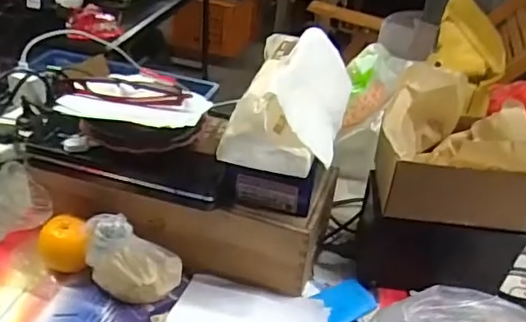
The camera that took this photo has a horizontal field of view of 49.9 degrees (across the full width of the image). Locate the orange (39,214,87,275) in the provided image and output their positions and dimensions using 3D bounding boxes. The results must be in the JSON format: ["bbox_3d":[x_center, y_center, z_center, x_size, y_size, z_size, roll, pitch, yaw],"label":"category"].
[{"bbox_3d":[-0.213,0.093,0.605,0.047,0.051,0.048,-7,34,-17],"label":"orange"}]

